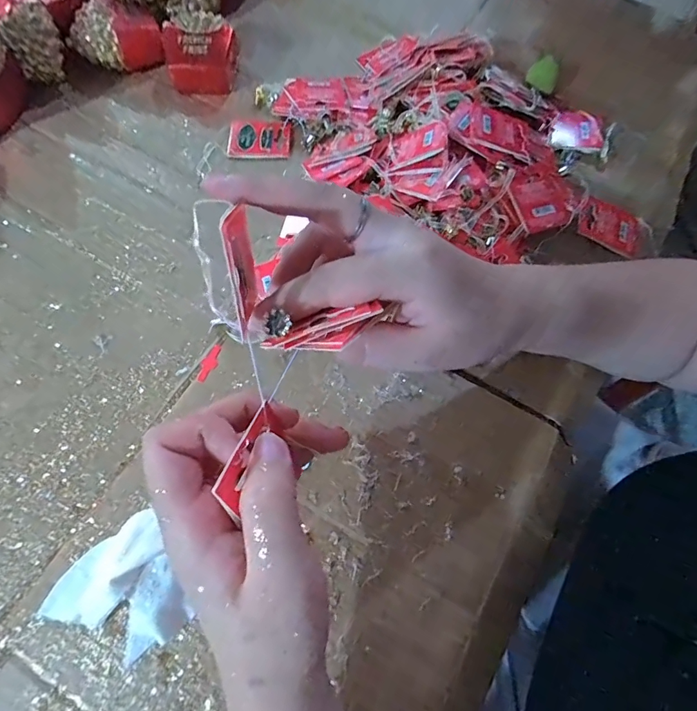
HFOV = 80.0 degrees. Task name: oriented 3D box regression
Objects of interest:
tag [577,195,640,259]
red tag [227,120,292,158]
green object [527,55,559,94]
[{"bbox_3d":[0.238,-0.120,0.378,0.061,0.005,0.049,24,69,-7],"label":"tag"},{"bbox_3d":[-0.088,-0.215,0.410,0.062,0.009,0.049,2,69,-1],"label":"red tag"},{"bbox_3d":[0.199,-0.287,0.423,0.030,0.026,0.016,22,70,7],"label":"green object"}]

